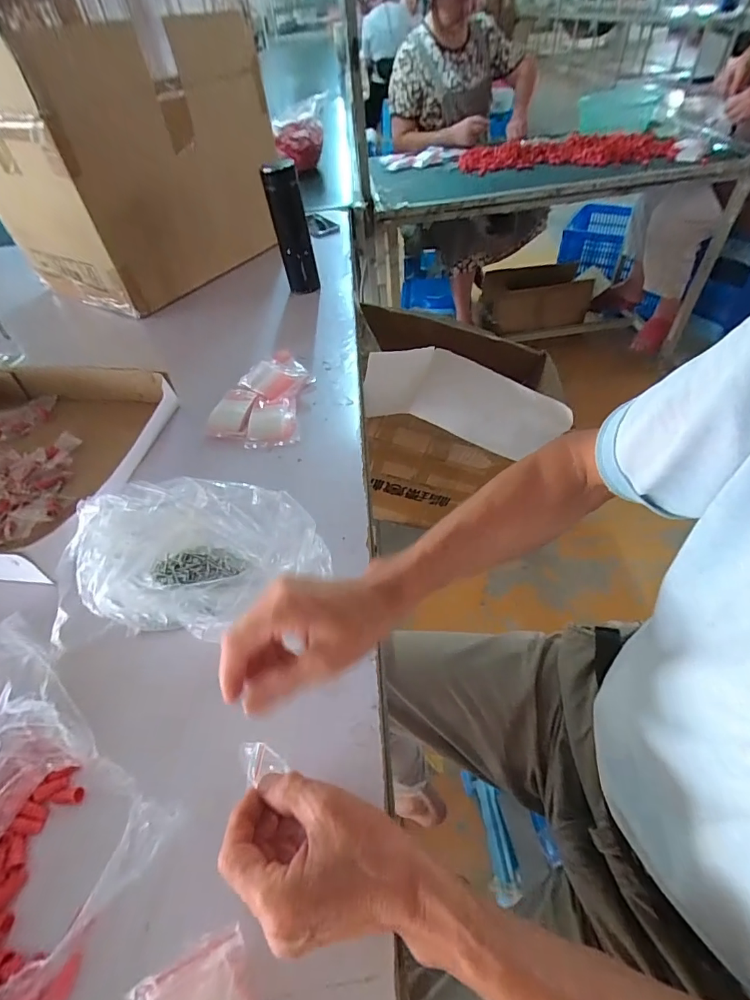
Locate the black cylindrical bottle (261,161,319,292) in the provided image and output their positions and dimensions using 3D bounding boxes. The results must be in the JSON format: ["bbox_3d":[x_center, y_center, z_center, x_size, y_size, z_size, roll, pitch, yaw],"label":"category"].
[{"bbox_3d":[-0.161,-0.520,0.855,0.067,0.218,0.051,-10,48,-3],"label":"black cylindrical bottle"}]

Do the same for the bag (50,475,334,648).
[{"bbox_3d":[-0.183,0.057,0.445,0.263,0.076,0.159,-5,48,1],"label":"bag"}]

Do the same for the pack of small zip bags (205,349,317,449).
[{"bbox_3d":[-0.170,-0.166,0.678,0.127,0.027,0.222,0,49,6],"label":"pack of small zip bags"}]

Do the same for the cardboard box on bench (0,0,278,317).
[{"bbox_3d":[-0.522,-0.773,0.926,0.396,0.478,0.517,20,54,22],"label":"cardboard box on bench"}]

